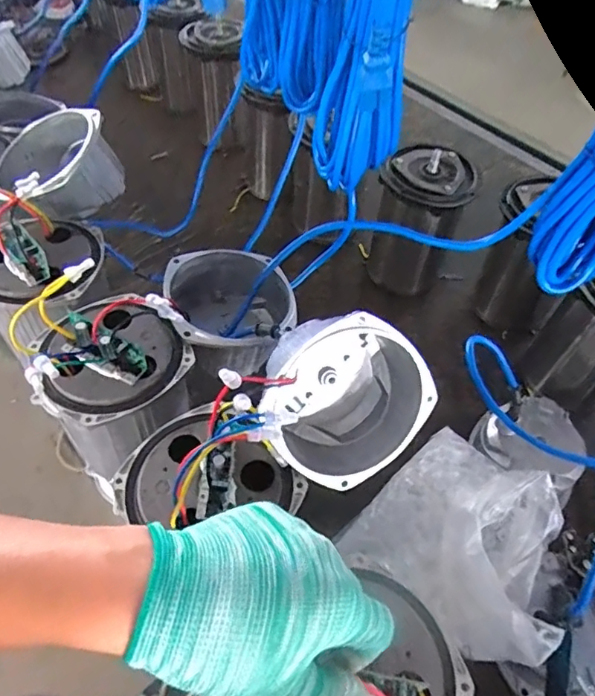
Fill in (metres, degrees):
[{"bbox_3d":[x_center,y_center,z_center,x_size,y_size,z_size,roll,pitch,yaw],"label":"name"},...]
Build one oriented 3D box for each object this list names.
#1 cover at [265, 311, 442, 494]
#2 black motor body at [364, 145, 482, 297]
[{"bbox_3d":[0.032,0.037,0.453,0.134,0.134,0.080,-48,28,1],"label":"cover"},{"bbox_3d":[0.182,-0.183,0.821,0.127,0.224,0.104,15,53,7],"label":"black motor body"}]

